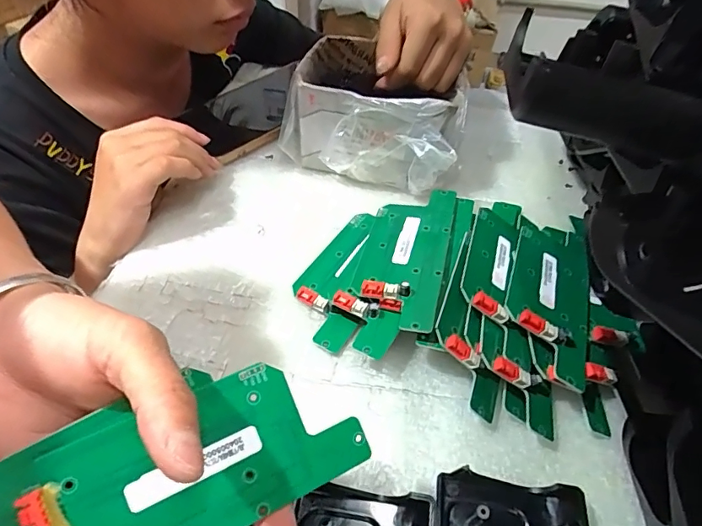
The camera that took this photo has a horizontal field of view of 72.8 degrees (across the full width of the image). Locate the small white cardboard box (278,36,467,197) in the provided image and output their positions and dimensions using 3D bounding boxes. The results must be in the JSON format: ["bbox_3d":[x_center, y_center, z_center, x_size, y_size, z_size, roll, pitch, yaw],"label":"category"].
[{"bbox_3d":[0.024,-0.121,0.396,0.141,0.079,0.098,18,52,12],"label":"small white cardboard box"}]

